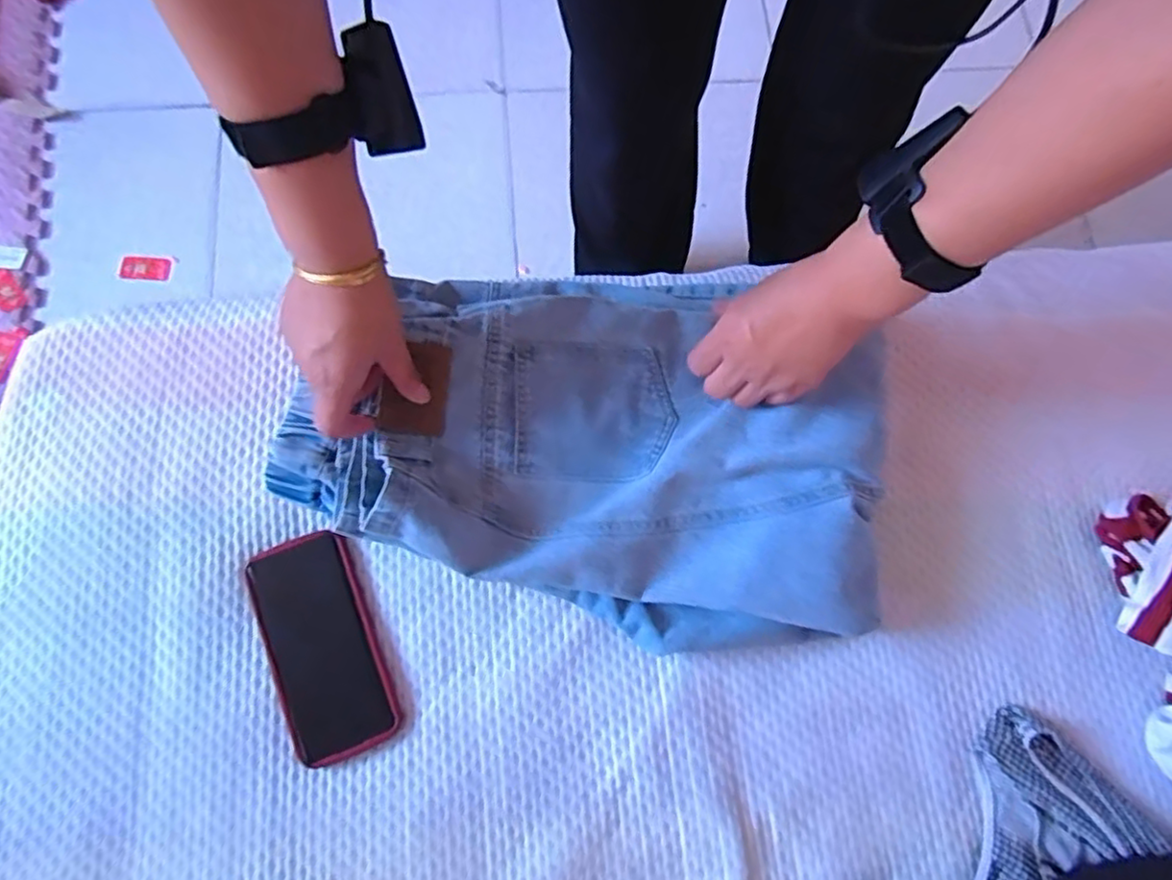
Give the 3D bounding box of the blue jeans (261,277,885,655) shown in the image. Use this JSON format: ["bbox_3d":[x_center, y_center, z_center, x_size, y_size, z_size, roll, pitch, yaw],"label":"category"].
[{"bbox_3d":[0.011,-0.014,0.522,0.439,0.075,0.281,18,76,3],"label":"blue jeans"}]

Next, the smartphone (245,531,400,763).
[{"bbox_3d":[-0.206,0.160,0.517,0.078,0.012,0.166,-20,78,-6],"label":"smartphone"}]

